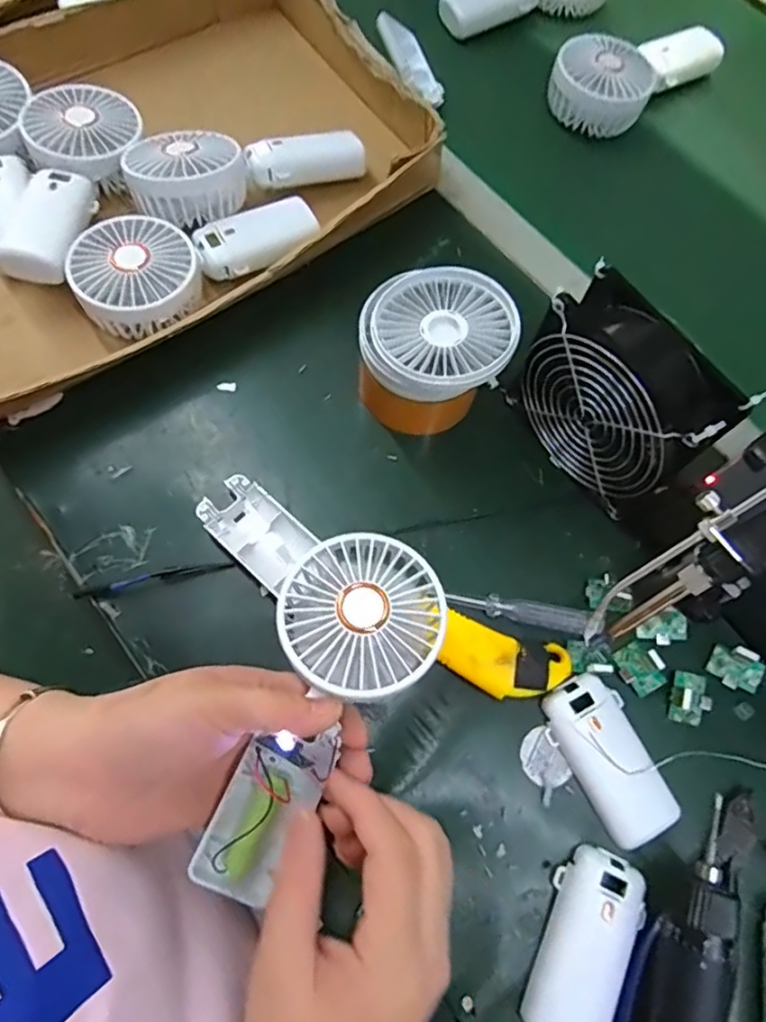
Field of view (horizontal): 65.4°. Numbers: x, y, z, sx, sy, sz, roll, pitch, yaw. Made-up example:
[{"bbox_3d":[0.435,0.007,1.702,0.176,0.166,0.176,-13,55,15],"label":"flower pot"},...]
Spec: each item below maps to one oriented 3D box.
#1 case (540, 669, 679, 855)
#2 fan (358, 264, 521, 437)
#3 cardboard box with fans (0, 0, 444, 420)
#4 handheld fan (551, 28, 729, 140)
[{"bbox_3d":[0.135,0.145,0.353,0.048,0.012,0.093,-28,74,-12],"label":"case"},{"bbox_3d":[0.036,-0.104,0.399,0.093,0.087,0.086,1,70,-2],"label":"fan"},{"bbox_3d":[-0.230,-0.250,0.461,0.526,0.068,0.320,-36,76,-14],"label":"cardboard box with fans"},{"bbox_3d":[0.231,-0.407,0.542,0.169,0.038,0.081,-35,76,-14],"label":"handheld fan"}]

